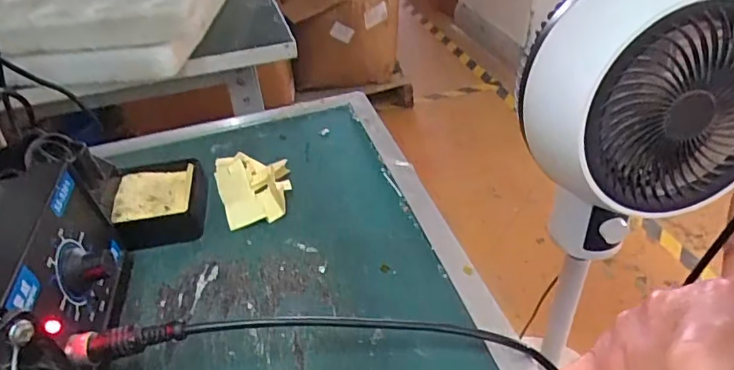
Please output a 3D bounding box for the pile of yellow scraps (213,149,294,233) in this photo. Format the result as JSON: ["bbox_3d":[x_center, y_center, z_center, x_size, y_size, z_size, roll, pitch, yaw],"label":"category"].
[{"bbox_3d":[-0.086,0.001,0.406,0.054,0.017,0.073,-17,40,-14],"label":"pile of yellow scraps"}]

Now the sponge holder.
[{"bbox_3d":[-0.153,0.013,0.392,0.061,0.024,0.075,-13,39,-10],"label":"sponge holder"}]

